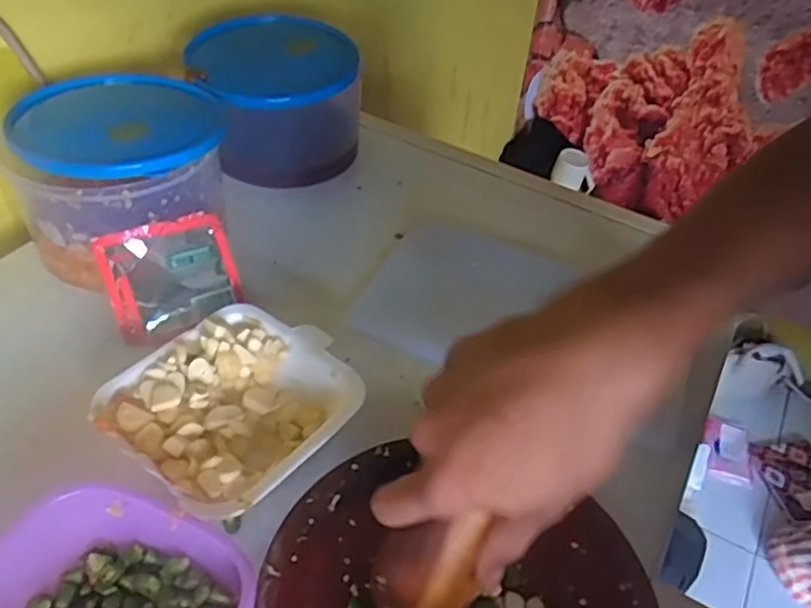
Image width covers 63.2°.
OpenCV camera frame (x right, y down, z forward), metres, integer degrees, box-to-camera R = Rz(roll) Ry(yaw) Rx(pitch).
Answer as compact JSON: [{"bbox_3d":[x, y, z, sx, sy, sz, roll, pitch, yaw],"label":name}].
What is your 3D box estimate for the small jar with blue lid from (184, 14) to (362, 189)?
[{"bbox_3d":[-0.111,-0.173,0.590,0.137,0.115,0.133,0,44,-5],"label":"small jar with blue lid"}]

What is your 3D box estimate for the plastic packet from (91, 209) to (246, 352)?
[{"bbox_3d":[-0.164,-0.018,0.465,0.084,0.009,0.079,-18,92,-20],"label":"plastic packet"}]

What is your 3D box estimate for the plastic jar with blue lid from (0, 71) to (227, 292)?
[{"bbox_3d":[-0.207,-0.097,0.503,0.135,0.114,0.144,-2,46,-6],"label":"plastic jar with blue lid"}]

